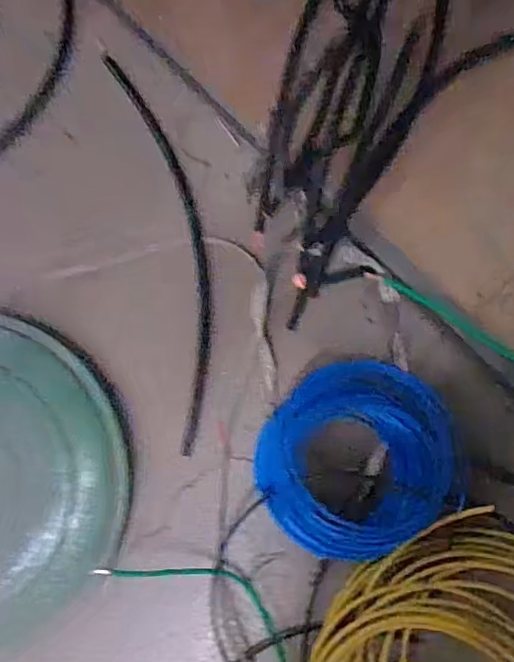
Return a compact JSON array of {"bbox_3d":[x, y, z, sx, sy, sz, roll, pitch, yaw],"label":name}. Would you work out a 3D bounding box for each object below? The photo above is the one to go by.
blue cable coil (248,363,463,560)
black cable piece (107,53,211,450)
[{"bbox_3d":[0.112,0.146,0.673,0.220,0.027,0.204,0,86,5],"label":"blue cable coil"},{"bbox_3d":[-0.099,-0.102,0.726,0.073,0.020,0.491,-11,85,5],"label":"black cable piece"}]

